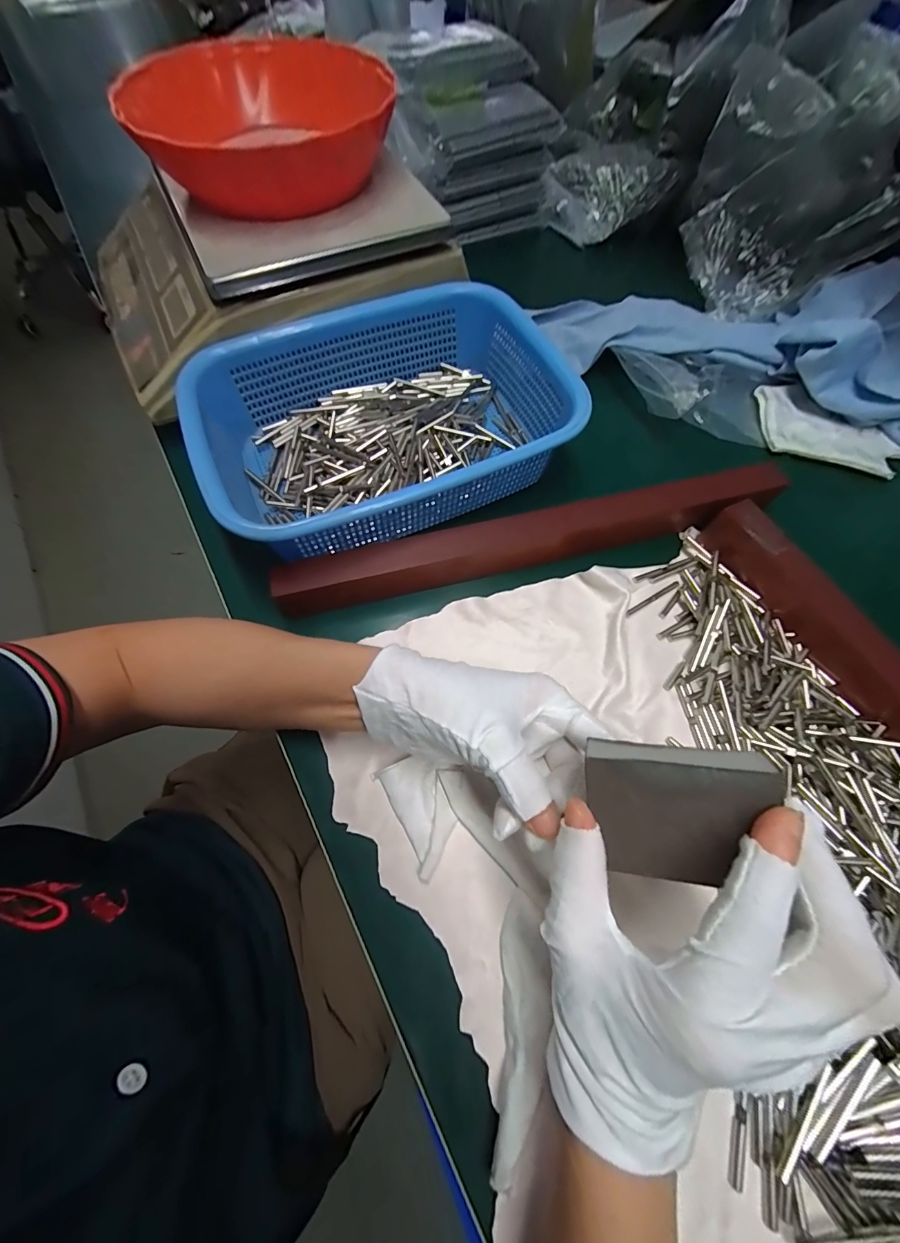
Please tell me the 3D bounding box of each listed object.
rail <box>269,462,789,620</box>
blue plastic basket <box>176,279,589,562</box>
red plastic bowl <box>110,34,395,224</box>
[{"bbox_3d":[0.068,-0.064,0.309,0.387,0.044,0.027,-13,68,-4],"label":"rail"},{"bbox_3d":[-0.054,-0.159,0.332,0.292,0.075,0.205,-26,69,-9],"label":"blue plastic basket"},{"bbox_3d":[-0.152,-0.405,0.327,0.209,0.056,0.191,0,68,1],"label":"red plastic bowl"}]

